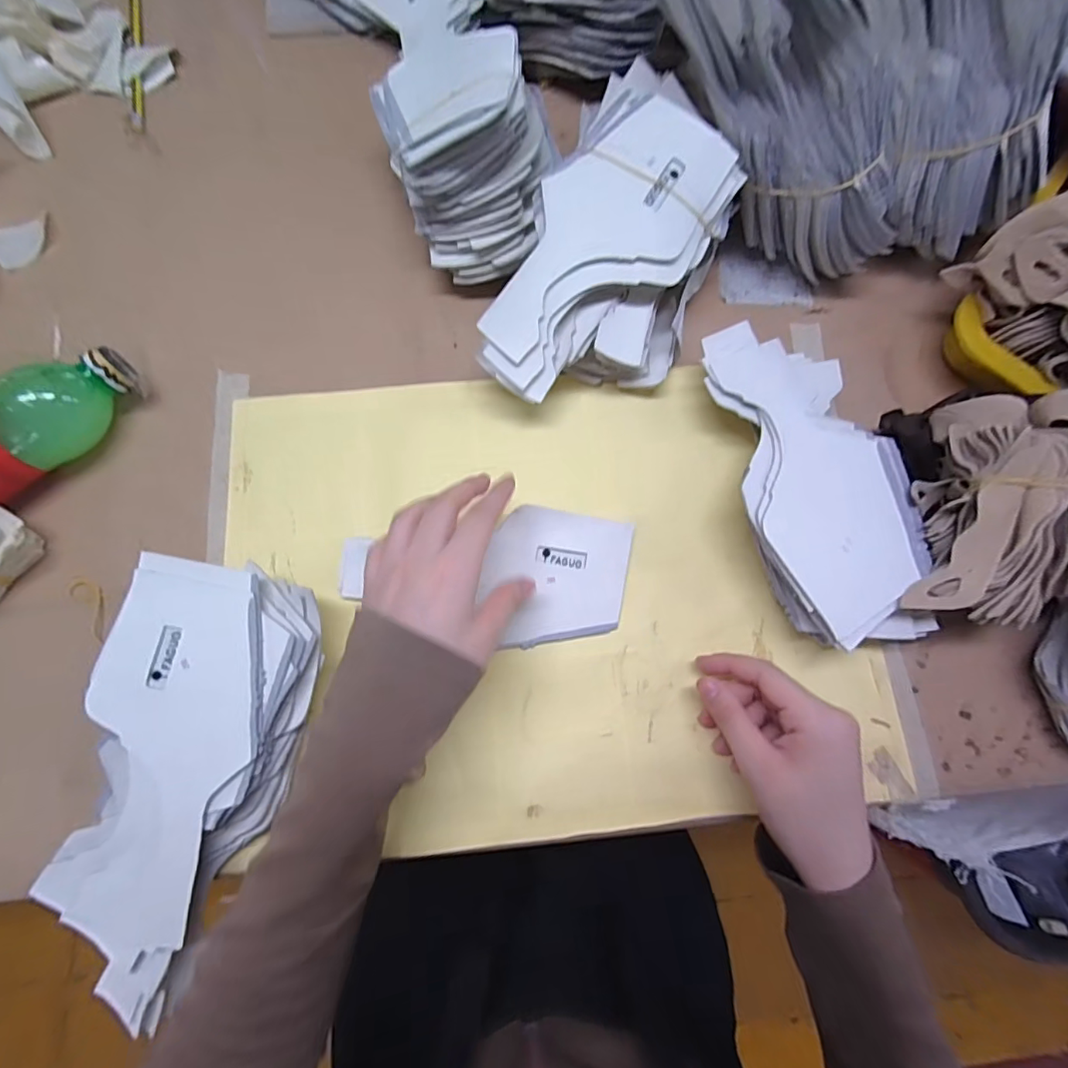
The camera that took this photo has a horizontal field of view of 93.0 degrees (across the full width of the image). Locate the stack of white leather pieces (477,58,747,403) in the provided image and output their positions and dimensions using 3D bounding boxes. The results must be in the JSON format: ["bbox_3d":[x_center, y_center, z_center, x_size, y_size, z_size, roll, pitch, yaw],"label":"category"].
[{"bbox_3d":[0.059,-0.187,0.358,0.121,0.091,0.222,24,78,4],"label":"stack of white leather pieces"}]

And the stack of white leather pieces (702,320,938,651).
[{"bbox_3d":[0.184,-0.036,0.344,0.105,0.050,0.216,-8,78,-3],"label":"stack of white leather pieces"}]

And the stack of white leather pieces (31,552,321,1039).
[{"bbox_3d":[-0.204,0.144,0.299,0.118,0.046,0.249,12,77,2],"label":"stack of white leather pieces"}]

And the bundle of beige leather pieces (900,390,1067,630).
[{"bbox_3d":[0.293,-0.020,0.301,0.097,0.043,0.149,13,77,2],"label":"bundle of beige leather pieces"}]

